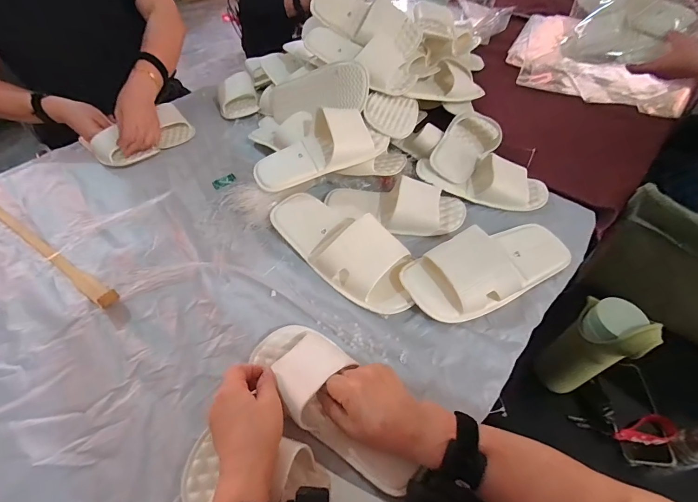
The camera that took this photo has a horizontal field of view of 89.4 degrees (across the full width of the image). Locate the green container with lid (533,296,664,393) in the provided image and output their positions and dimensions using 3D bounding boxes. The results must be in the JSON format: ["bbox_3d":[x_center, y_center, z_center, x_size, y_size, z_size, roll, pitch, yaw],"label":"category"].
[{"bbox_3d":[0.390,0.156,0.571,0.083,0.205,0.086,-2,52,2],"label":"green container with lid"}]

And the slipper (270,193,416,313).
[{"bbox_3d":[-0.008,-0.013,0.542,0.111,0.047,0.271,-39,60,-24],"label":"slipper"}]

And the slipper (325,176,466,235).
[{"bbox_3d":[0.077,-0.081,0.601,0.238,0.053,0.103,9,54,10],"label":"slipper"}]

